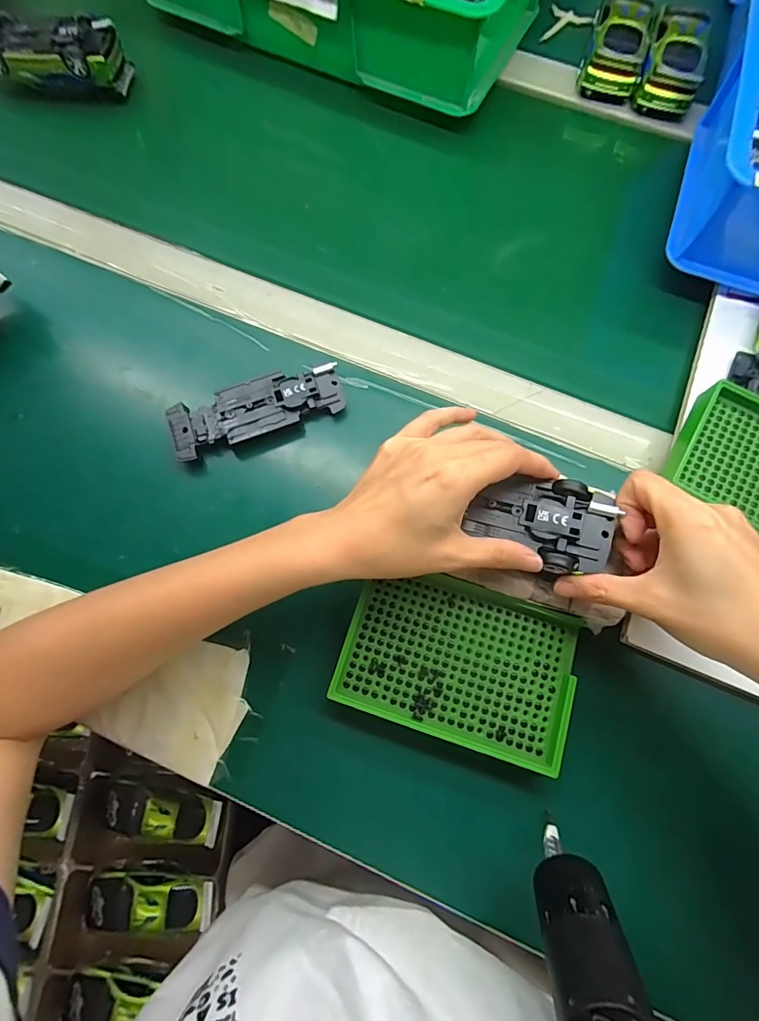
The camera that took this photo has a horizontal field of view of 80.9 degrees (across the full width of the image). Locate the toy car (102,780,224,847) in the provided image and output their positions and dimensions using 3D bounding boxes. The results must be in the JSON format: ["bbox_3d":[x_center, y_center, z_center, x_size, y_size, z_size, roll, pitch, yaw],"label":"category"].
[{"bbox_3d":[-0.218,0.305,0.449,0.116,0.024,0.047,2,74,0],"label":"toy car"}]

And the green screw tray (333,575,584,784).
[{"bbox_3d":[0.048,0.091,0.272,0.134,0.019,0.092,18,75,4],"label":"green screw tray"}]

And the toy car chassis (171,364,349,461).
[{"bbox_3d":[-0.088,-0.073,0.326,0.122,0.019,0.044,-18,75,-6],"label":"toy car chassis"}]

